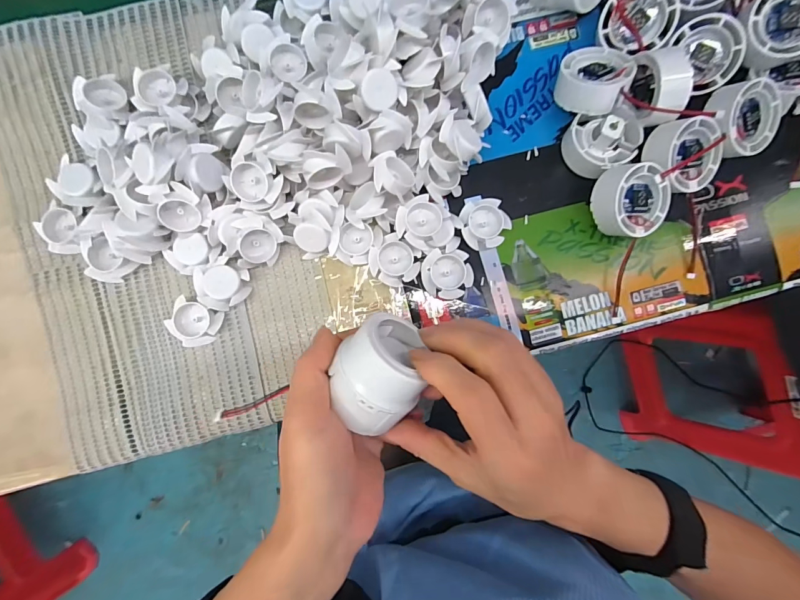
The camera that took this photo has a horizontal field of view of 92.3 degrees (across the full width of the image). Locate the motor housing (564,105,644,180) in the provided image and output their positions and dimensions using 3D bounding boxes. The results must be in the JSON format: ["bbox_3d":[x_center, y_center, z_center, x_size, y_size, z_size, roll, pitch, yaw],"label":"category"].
[{"bbox_3d":[0.164,-0.127,0.308,0.052,0.032,0.048,0,86,0],"label":"motor housing"}]

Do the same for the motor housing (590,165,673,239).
[{"bbox_3d":[0.175,-0.078,0.297,0.057,0.025,0.055,-7,105,-14],"label":"motor housing"}]

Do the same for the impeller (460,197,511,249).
[{"bbox_3d":[0.068,-0.063,0.312,0.038,0.013,0.039,-13,86,-1],"label":"impeller"}]

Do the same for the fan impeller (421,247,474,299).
[{"bbox_3d":[0.038,-0.020,0.306,0.040,0.012,0.037,1,86,0],"label":"fan impeller"}]

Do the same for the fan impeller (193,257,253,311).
[{"bbox_3d":[-0.140,-0.012,0.303,0.037,0.020,0.038,0,86,0],"label":"fan impeller"}]

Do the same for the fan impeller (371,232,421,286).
[{"bbox_3d":[-0.004,-0.029,0.306,0.039,0.015,0.034,41,87,3],"label":"fan impeller"}]

